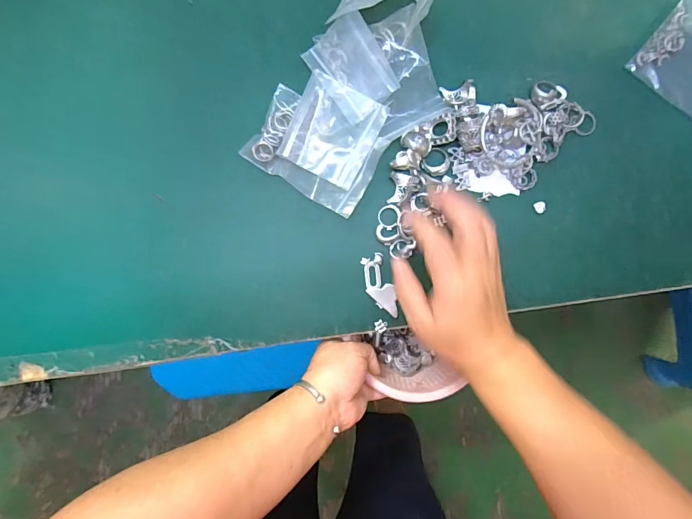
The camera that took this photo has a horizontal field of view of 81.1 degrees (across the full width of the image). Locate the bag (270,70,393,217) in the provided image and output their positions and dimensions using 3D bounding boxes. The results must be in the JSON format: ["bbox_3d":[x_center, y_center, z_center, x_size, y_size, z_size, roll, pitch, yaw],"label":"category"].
[{"bbox_3d":[-0.012,-0.101,0.358,0.084,0.013,0.100,27,92,2],"label":"bag"}]

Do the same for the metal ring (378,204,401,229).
[{"bbox_3d":[0.040,-0.040,0.371,0.022,0.004,0.022,0,92,2],"label":"metal ring"}]

